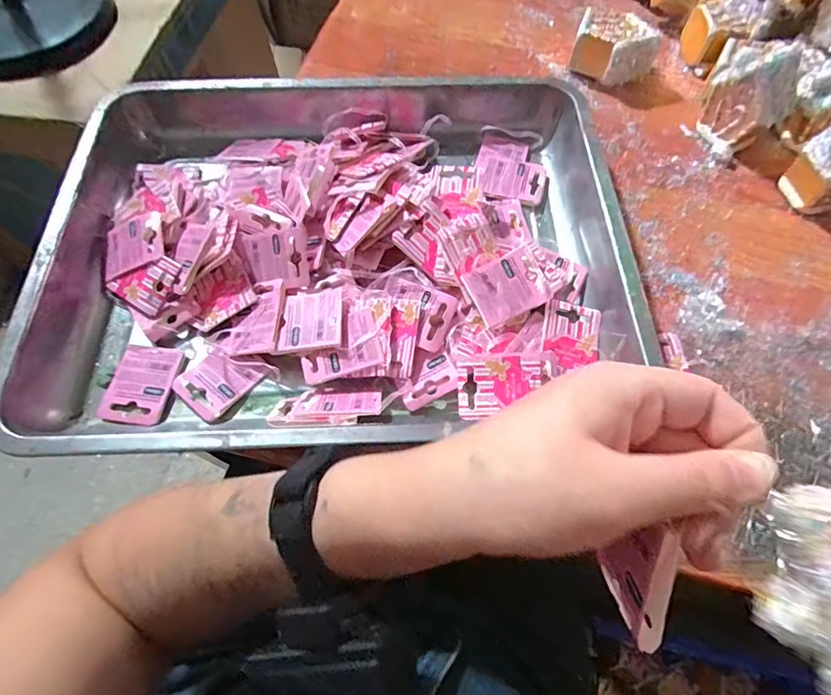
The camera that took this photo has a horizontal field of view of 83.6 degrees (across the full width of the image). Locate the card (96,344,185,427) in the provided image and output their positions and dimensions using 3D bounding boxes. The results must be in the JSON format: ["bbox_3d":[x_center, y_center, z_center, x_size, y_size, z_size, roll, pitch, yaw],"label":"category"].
[{"bbox_3d":[-0.201,0.027,0.342,0.044,0.006,0.058,10,66,2],"label":"card"}]

